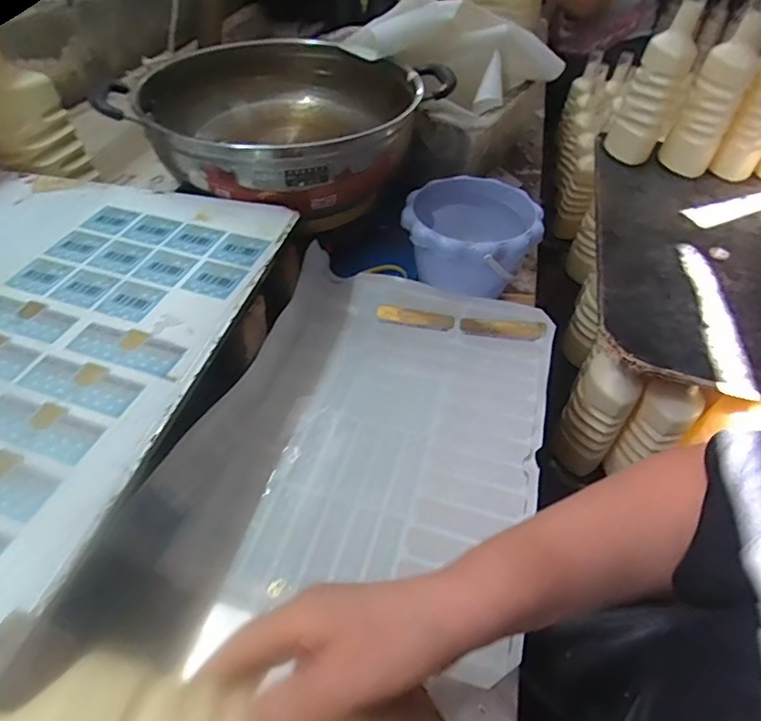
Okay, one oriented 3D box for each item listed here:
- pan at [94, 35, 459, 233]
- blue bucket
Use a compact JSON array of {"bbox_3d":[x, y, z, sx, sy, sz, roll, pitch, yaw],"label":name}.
[{"bbox_3d":[-0.114,-0.291,0.650,0.303,0.103,0.316,28,50,19],"label":"pan"},{"bbox_3d":[0.104,-0.131,0.643,0.149,0.116,0.149,3,47,-3],"label":"blue bucket"}]

